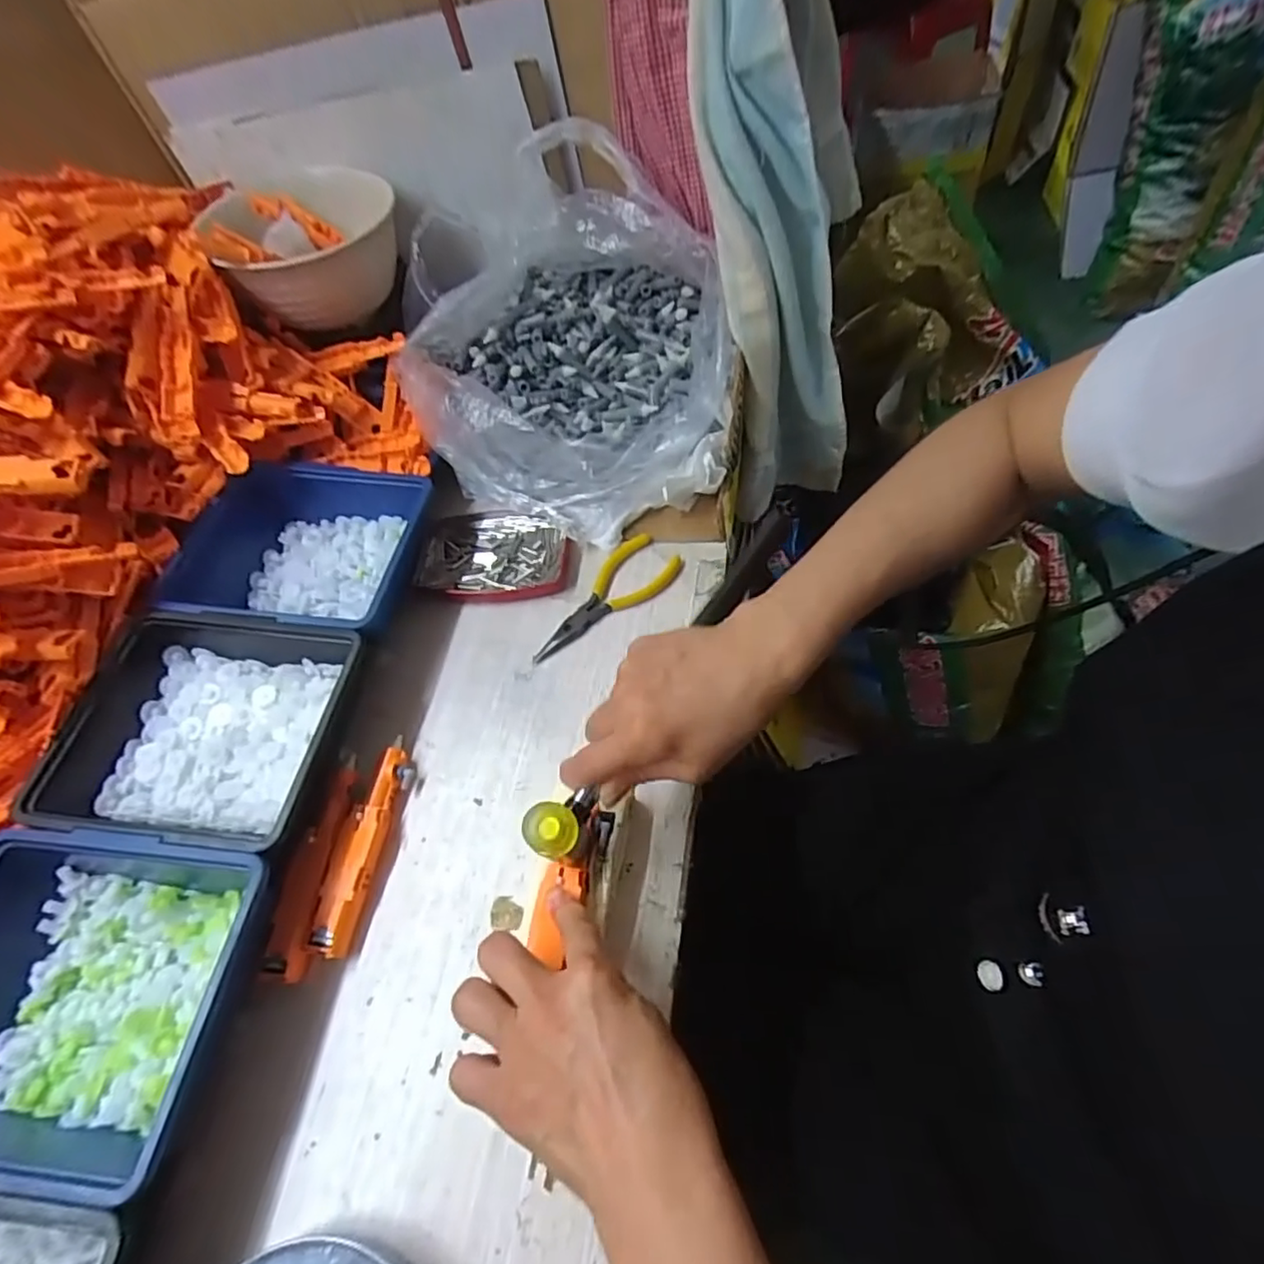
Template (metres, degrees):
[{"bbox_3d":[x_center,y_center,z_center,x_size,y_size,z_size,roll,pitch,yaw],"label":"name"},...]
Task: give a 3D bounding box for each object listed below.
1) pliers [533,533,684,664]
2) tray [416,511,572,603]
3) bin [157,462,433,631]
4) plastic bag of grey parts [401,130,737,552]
[{"bbox_3d":[-0.021,-0.023,0.457,0.128,0.015,0.049,-41,59,-16],"label":"pliers"},{"bbox_3d":[-0.110,-0.062,0.488,0.122,0.015,0.082,1,57,12],"label":"tray"},{"bbox_3d":[-0.250,-0.059,0.474,0.169,0.051,0.147,0,57,11],"label":"bin"},{"bbox_3d":[-0.063,-0.245,0.509,0.252,0.132,0.327,-21,56,-3],"label":"plastic bag of grey parts"}]

